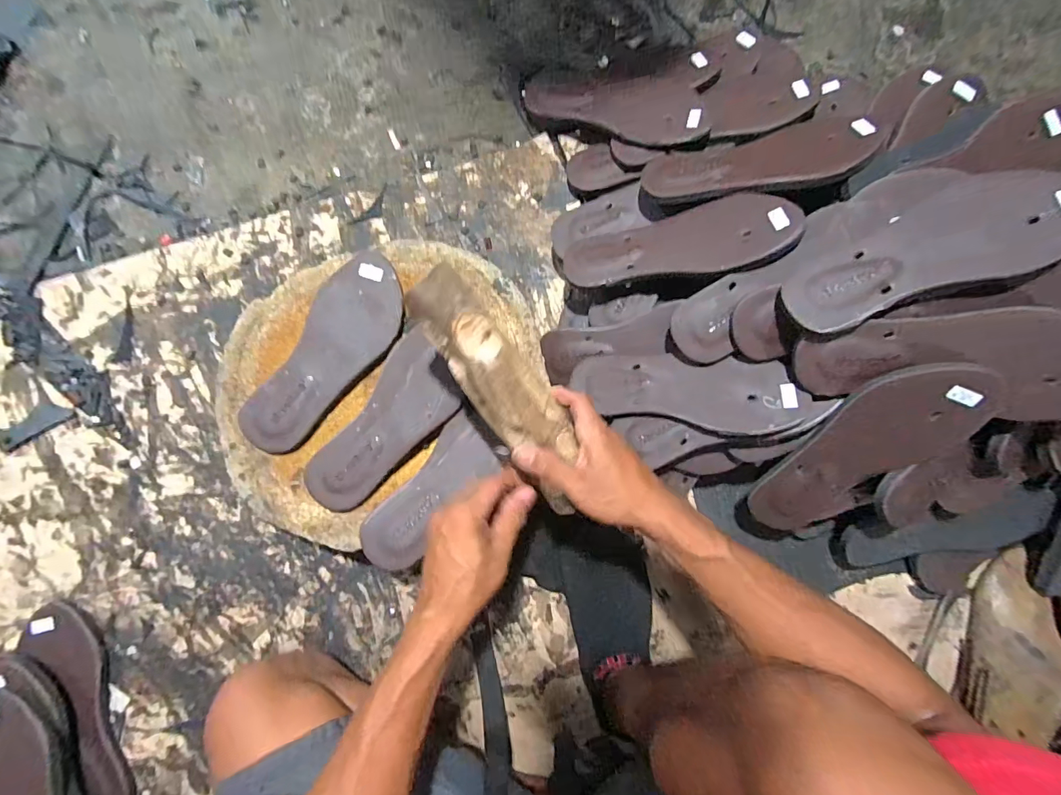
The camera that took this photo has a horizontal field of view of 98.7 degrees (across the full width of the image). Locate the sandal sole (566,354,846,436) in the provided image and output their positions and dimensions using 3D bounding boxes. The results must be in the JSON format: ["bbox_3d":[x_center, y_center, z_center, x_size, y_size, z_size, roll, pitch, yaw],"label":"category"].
[{"bbox_3d":[0.173,-0.007,0.500,0.255,0.023,0.075,8,82,24],"label":"sandal sole"}]

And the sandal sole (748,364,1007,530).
[{"bbox_3d":[0.332,0.058,0.468,0.106,0.023,0.244,36,126,2],"label":"sandal sole"}]

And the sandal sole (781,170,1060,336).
[{"bbox_3d":[0.348,-0.128,0.401,0.224,0.024,0.094,-20,84,17],"label":"sandal sole"}]

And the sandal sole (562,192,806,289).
[{"bbox_3d":[0.158,-0.171,0.509,0.242,0.030,0.082,-3,83,25],"label":"sandal sole"}]

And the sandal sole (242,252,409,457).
[{"bbox_3d":[-0.226,-0.050,0.514,0.089,0.020,0.240,32,83,1],"label":"sandal sole"}]

